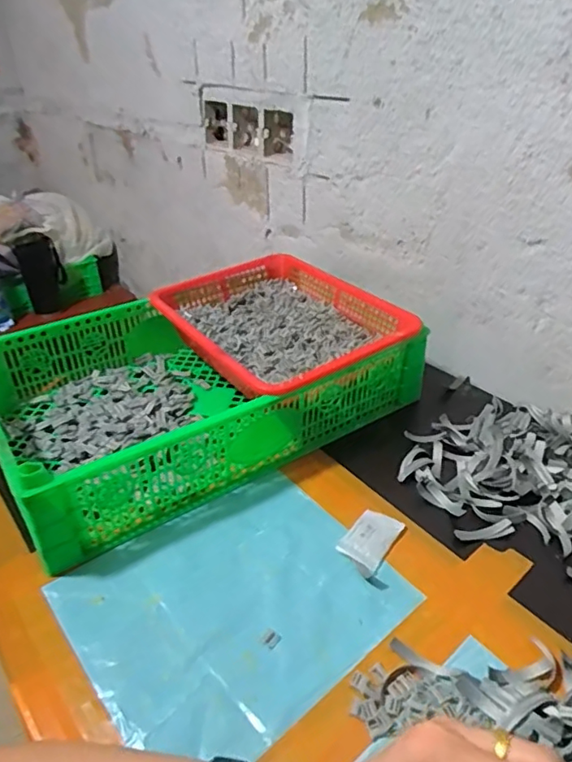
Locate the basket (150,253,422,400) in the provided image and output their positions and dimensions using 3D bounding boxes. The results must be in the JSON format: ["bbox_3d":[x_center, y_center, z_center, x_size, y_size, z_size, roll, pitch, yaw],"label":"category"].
[{"bbox_3d":[-0.008,-0.069,0.698,0.249,0.078,0.304,-21,38,-28],"label":"basket"}]

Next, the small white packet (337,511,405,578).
[{"bbox_3d":[0.077,0.146,0.501,0.039,0.009,0.072,19,38,28],"label":"small white packet"}]

